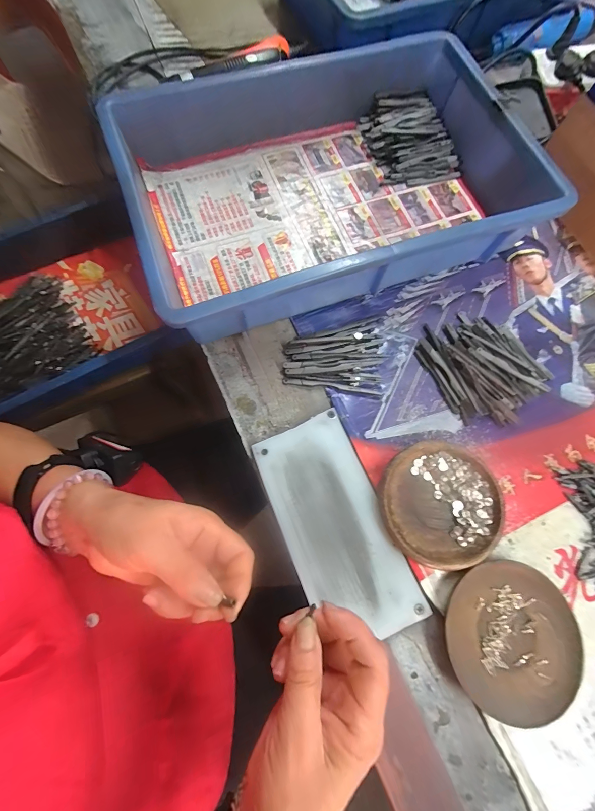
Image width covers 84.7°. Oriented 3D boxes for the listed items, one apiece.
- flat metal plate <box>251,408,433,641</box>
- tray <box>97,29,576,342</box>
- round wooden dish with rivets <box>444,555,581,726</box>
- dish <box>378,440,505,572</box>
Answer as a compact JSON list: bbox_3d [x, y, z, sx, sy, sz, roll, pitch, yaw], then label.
[{"bbox_3d":[0.034,0.109,0.300,0.093,0.008,0.193,-21,74,-10],"label":"flat metal plate"},{"bbox_3d":[0.033,-0.261,0.377,0.423,0.097,0.305,-20,76,-7],"label":"tray"},{"bbox_3d":[0.183,0.197,0.279,0.114,0.017,0.110,0,74,-2],"label":"round wooden dish with rivets"},{"bbox_3d":[0.133,0.092,0.306,0.110,0.019,0.108,0,74,-2],"label":"dish"}]

